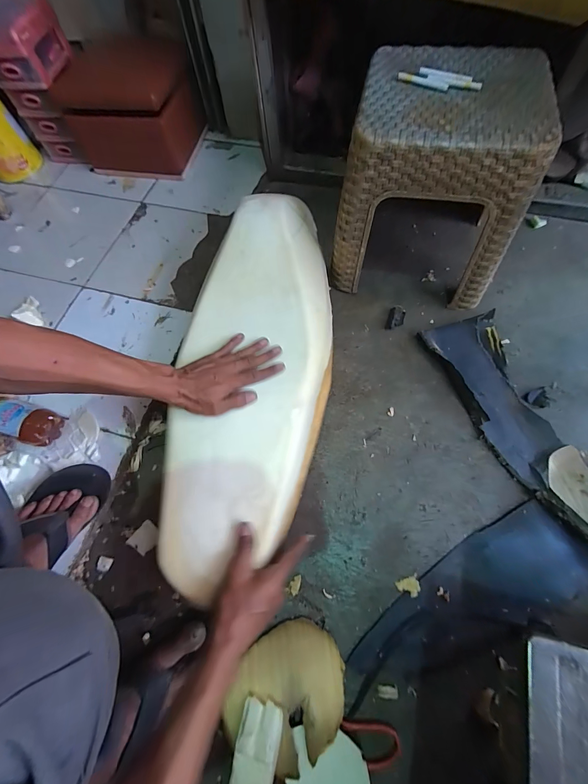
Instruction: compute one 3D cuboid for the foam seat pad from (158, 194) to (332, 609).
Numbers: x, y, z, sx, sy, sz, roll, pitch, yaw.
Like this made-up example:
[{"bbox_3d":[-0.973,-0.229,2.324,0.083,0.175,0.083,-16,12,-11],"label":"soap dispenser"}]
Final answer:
[{"bbox_3d":[-0.077,-0.036,0.525,0.260,0.114,0.640,5,72,5],"label":"foam seat pad"}]

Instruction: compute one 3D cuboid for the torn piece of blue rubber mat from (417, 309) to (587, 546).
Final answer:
[{"bbox_3d":[0.411,0.092,0.527,0.146,0.034,0.533,-18,68,-5],"label":"torn piece of blue rubber mat"}]

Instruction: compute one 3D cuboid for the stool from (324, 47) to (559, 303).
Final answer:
[{"bbox_3d":[0.256,-0.390,0.599,0.305,0.293,0.292,11,68,7],"label":"stool"}]

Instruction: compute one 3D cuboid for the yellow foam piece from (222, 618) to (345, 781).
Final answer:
[{"bbox_3d":[-0.011,0.401,0.414,0.165,0.020,0.133,-25,52,-12],"label":"yellow foam piece"}]

